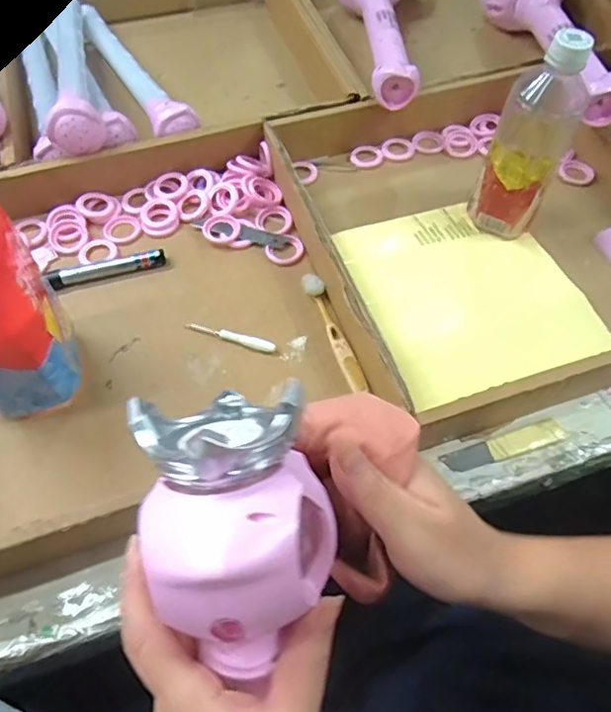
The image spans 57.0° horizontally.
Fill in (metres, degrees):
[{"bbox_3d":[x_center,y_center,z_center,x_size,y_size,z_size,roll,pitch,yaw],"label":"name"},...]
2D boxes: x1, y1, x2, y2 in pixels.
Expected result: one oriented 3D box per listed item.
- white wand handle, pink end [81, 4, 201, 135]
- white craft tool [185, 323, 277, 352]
[{"bbox_3d":[-0.209,-0.341,0.678,0.047,0.046,0.293,-27,62,-17],"label":"white wand handle, pink end"},{"bbox_3d":[-0.067,-0.019,0.502,0.084,0.004,0.011,18,59,10],"label":"white craft tool"}]

